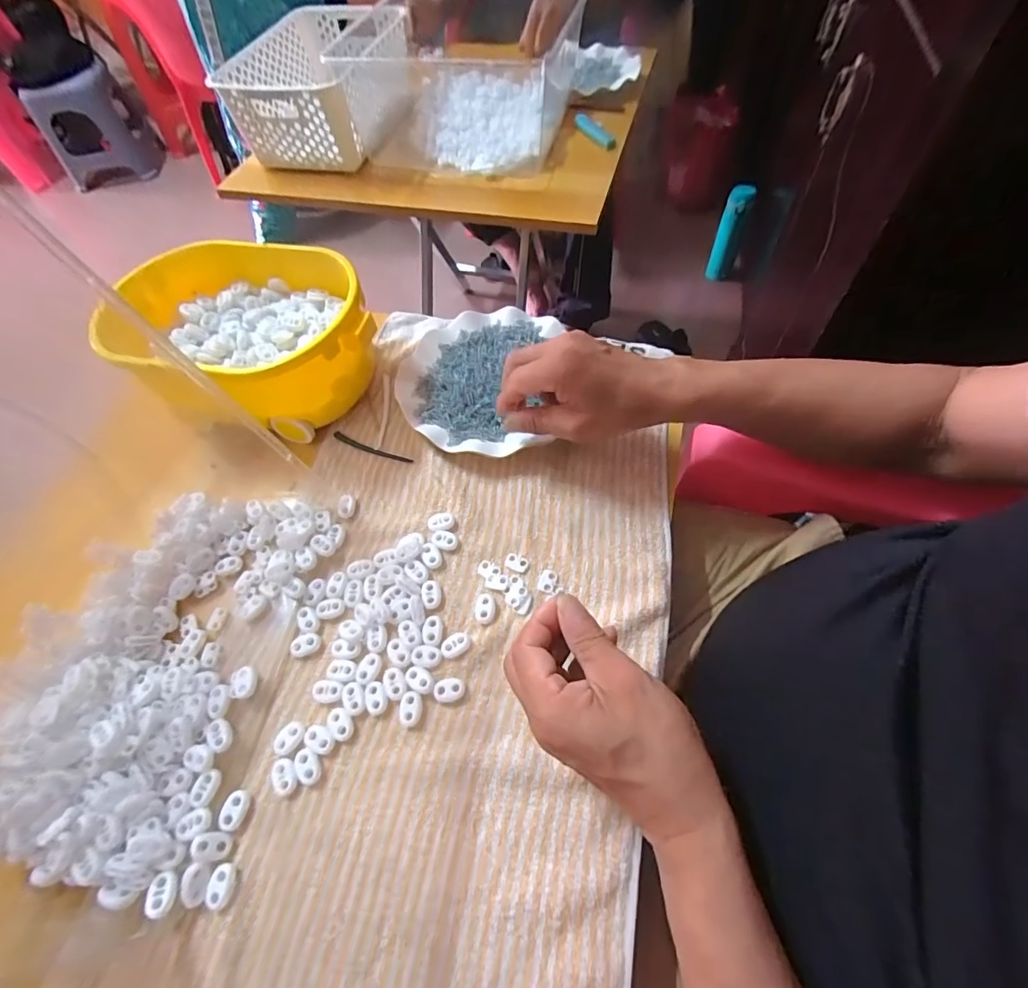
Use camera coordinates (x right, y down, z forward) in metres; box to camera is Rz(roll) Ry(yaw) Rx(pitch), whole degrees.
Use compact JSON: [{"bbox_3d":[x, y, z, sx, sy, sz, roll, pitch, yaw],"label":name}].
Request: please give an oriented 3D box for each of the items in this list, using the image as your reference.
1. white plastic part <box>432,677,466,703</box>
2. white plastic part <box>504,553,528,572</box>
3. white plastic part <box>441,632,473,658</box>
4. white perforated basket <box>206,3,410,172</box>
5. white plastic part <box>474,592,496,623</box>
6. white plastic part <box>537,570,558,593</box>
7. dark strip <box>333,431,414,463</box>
[{"bbox_3d":[-0.046,0.139,0.336,0.022,0.006,0.015,-5,60,1],"label":"white plastic part"},{"bbox_3d":[0.002,0.055,0.381,0.018,0.004,0.012,24,64,16],"label":"white plastic part"},{"bbox_3d":[-0.043,0.111,0.350,0.022,0.004,0.015,-33,63,-14],"label":"white plastic part"},{"bbox_3d":[-0.290,-0.646,0.754,0.231,0.112,0.320,10,61,10],"label":"white perforated basket"},{"bbox_3d":[-0.022,0.088,0.363,0.016,0.005,0.022,0,60,4],"label":"white plastic part"},{"bbox_3d":[0.027,0.068,0.373,0.013,0.004,0.019,15,62,12],"label":"white plastic part"},{"bbox_3d":[-0.136,-0.043,0.454,0.085,0.007,0.010,19,63,14],"label":"dark strip"}]

